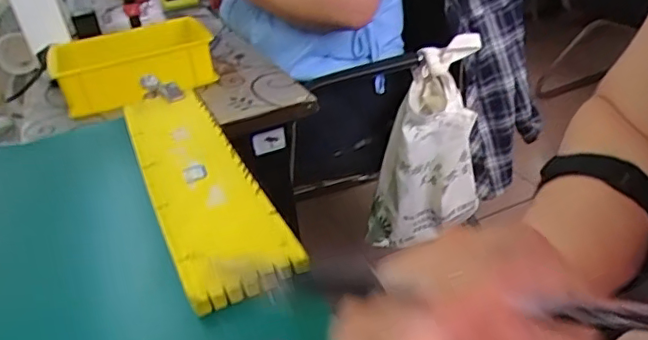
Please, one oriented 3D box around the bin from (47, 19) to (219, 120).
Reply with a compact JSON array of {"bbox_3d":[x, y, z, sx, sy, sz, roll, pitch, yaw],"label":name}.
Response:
[{"bbox_3d":[-0.307,-0.174,0.902,0.237,0.073,0.160,-19,34,-19],"label":"bin"}]

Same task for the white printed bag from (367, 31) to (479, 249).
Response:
[{"bbox_3d":[0.213,-0.032,1.160,0.242,0.422,0.101,-16,34,-14],"label":"white printed bag"}]

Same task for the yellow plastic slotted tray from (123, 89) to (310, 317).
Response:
[{"bbox_3d":[-0.112,0.002,0.485,0.080,0.012,0.323,-18,34,-18],"label":"yellow plastic slotted tray"}]

